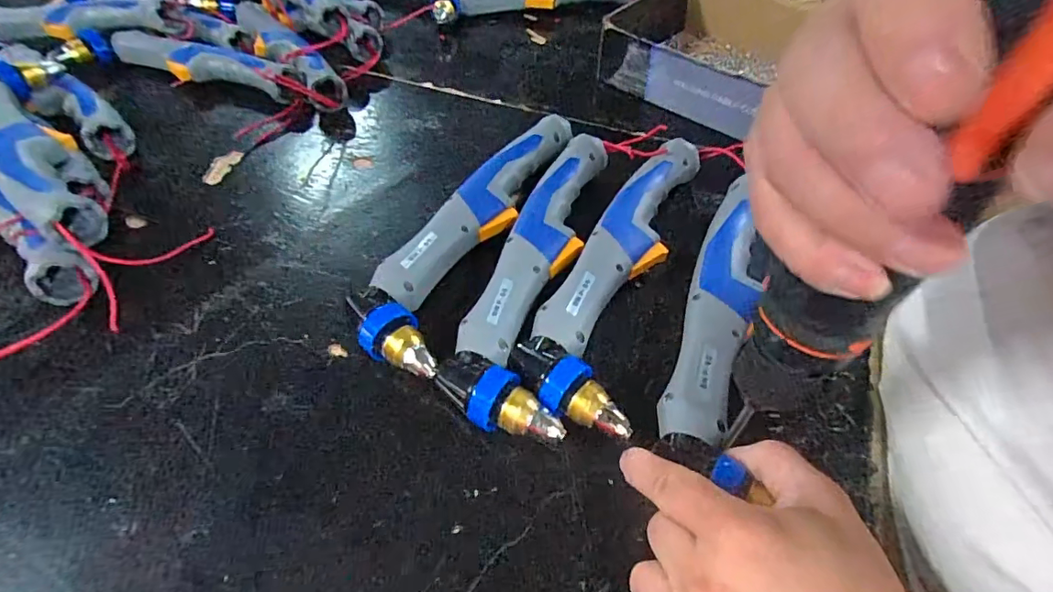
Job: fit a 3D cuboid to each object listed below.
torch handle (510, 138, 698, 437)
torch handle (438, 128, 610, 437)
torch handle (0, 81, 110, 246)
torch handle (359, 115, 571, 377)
[{"bbox_3d":[0.063,-0.025,0.369,0.071,0.034,0.258,15,53,12],"label":"torch handle"},{"bbox_3d":[0.006,-0.026,0.371,0.077,0.035,0.266,8,52,7],"label":"torch handle"},{"bbox_3d":[-0.386,-0.112,0.403,0.053,0.035,0.235,-35,59,-26],"label":"torch handle"},{"bbox_3d":[-0.039,-0.055,0.394,0.068,0.036,0.265,18,53,14],"label":"torch handle"}]

